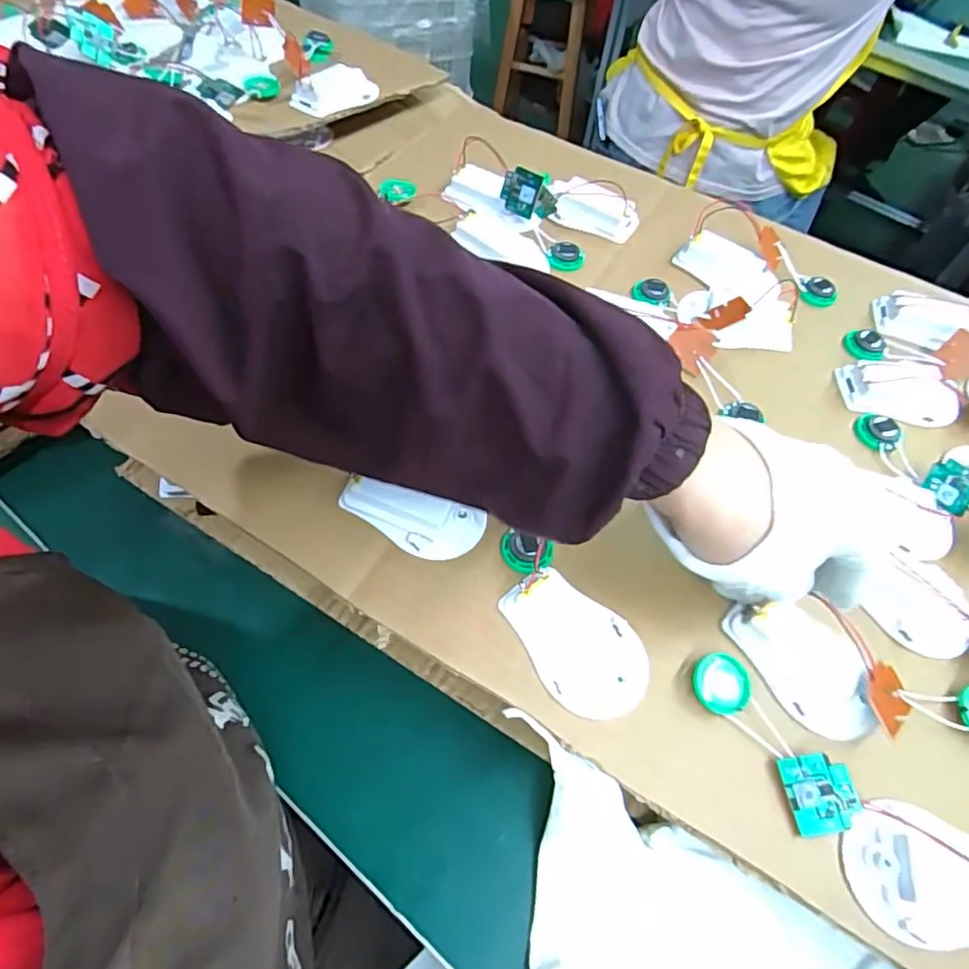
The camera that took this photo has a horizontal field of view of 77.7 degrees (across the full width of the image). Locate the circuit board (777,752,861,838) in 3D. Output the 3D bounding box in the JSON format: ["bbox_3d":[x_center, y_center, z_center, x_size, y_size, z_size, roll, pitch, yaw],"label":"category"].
[{"bbox_3d":[0.152,0.140,0.272,0.028,0.004,0.032,-12,61,8],"label":"circuit board"}]

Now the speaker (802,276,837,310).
[{"bbox_3d":[0.253,-0.144,0.454,0.024,0.012,0.023,35,61,18],"label":"speaker"}]

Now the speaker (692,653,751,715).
[{"bbox_3d":[0.116,0.098,0.297,0.027,0.008,0.027,-3,69,8],"label":"speaker"}]

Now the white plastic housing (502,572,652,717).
[{"bbox_3d":[0.049,0.078,0.302,0.052,0.024,0.076,-25,62,-19],"label":"white plastic housing"}]

